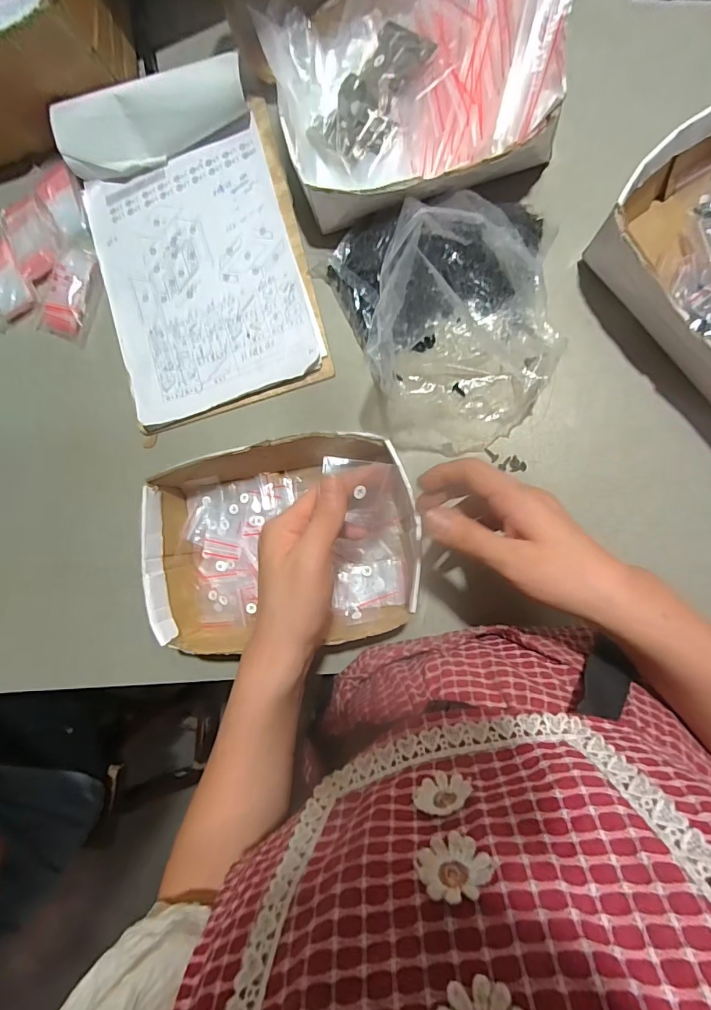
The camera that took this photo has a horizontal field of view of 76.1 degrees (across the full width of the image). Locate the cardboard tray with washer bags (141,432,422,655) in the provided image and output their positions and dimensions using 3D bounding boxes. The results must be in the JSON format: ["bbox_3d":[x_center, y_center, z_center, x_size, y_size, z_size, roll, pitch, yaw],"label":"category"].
[{"bbox_3d":[-0.066,0.039,0.431,0.247,0.071,0.186,-9,86,10],"label":"cardboard tray with washer bags"}]

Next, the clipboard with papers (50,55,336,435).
[{"bbox_3d":[-0.171,-0.262,0.468,0.220,0.053,0.325,-14,85,10],"label":"clipboard with papers"}]

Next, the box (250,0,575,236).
[{"bbox_3d":[0.053,-0.382,0.409,0.245,0.084,0.207,-16,87,8],"label":"box"}]

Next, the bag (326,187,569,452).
[{"bbox_3d":[0.080,-0.167,0.393,0.196,0.103,0.231,-8,88,8],"label":"bag"}]

